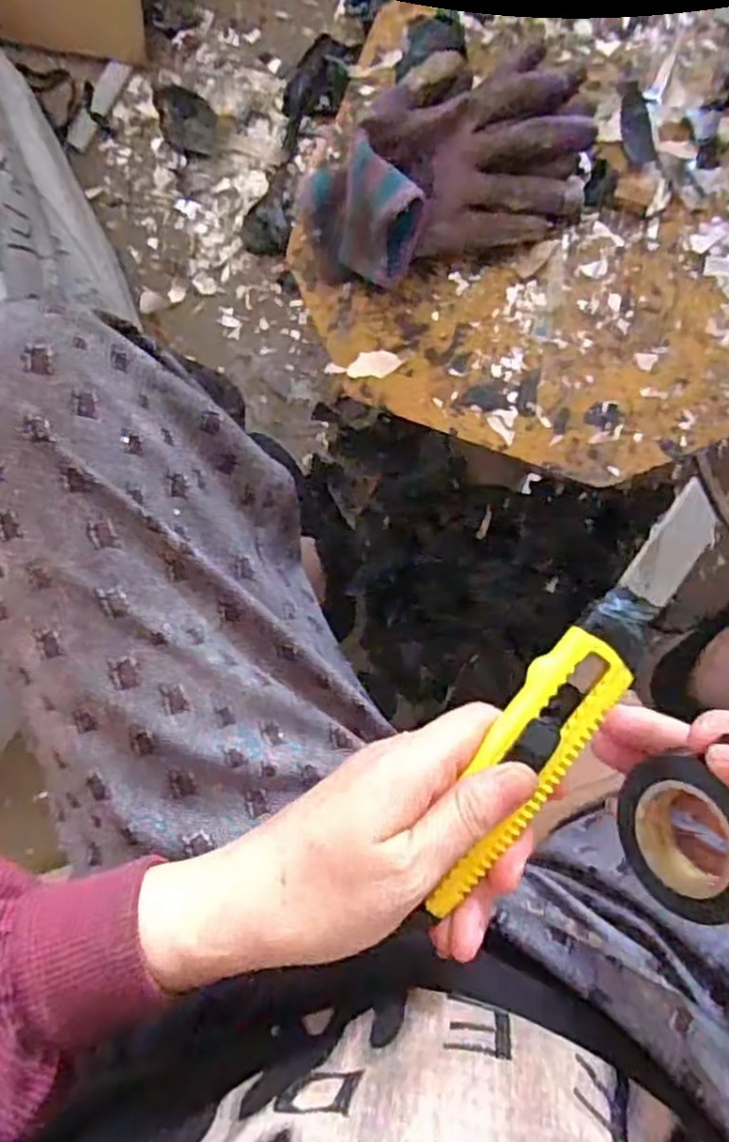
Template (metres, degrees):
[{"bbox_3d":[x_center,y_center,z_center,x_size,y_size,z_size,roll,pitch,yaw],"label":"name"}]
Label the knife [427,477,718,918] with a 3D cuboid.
[{"bbox_3d":[0.073,0.045,0.262,0.029,0.009,0.168,32,93,9],"label":"knife"}]

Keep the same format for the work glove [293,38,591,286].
[{"bbox_3d":[0.055,-0.267,0.481,0.206,0.062,0.129,-27,85,8],"label":"work glove"}]

